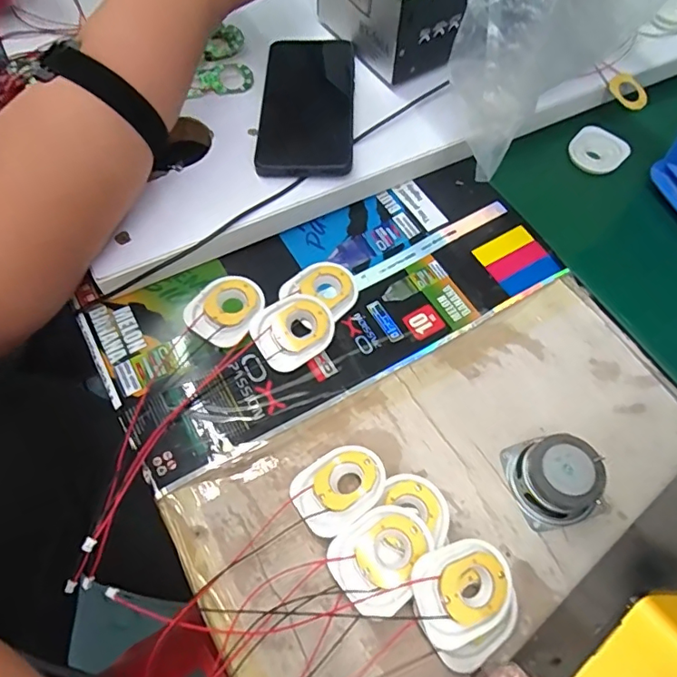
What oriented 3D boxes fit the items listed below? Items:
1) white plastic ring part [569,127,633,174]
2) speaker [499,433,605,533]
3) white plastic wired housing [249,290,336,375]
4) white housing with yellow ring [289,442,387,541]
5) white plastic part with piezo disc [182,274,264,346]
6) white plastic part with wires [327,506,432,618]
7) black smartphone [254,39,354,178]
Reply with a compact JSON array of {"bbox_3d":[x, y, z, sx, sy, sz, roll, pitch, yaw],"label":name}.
[{"bbox_3d":[0.249,-0.179,0.490,0.050,0.015,0.050,0,62,-1],"label":"white plastic ring part"},{"bbox_3d":[0.139,0.087,0.323,0.051,0.028,0.054,0,62,-1],"label":"speaker"},{"bbox_3d":[-0.032,-0.006,0.373,0.058,0.014,0.047,-29,66,-16],"label":"white plastic wired housing"},{"bbox_3d":[0.001,0.091,0.317,0.058,0.006,0.047,-31,48,-11],"label":"white housing with yellow ring"},{"bbox_3d":[-0.082,-0.023,0.381,0.049,0.007,0.058,30,65,14],"label":"white plastic part with piezo disc"},{"bbox_3d":[0.026,0.124,0.289,0.057,0.017,0.049,-32,67,-16],"label":"white plastic part with wires"},{"bbox_3d":[-0.027,-0.210,0.449,0.079,0.013,0.180,2,62,0],"label":"black smartphone"}]

